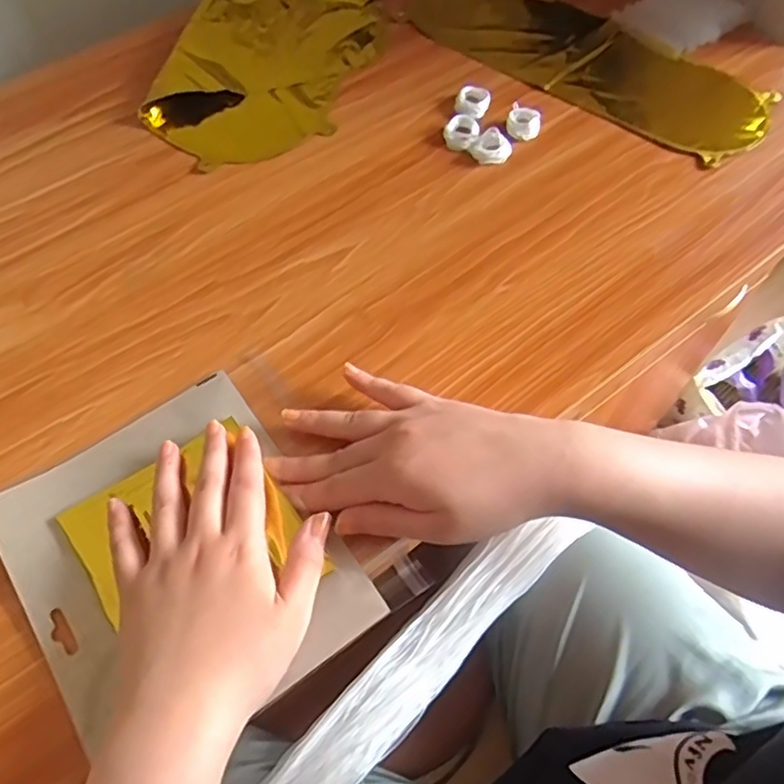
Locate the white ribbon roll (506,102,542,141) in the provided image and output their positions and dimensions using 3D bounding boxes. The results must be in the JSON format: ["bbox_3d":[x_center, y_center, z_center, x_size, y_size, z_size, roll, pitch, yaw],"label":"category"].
[{"bbox_3d":[0.110,-0.224,0.538,0.028,0.016,0.030,0,62,0],"label":"white ribbon roll"}]

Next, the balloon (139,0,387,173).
[{"bbox_3d":[-0.111,-0.314,0.590,0.169,0.016,0.275,12,62,6],"label":"balloon"}]

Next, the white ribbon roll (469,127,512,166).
[{"bbox_3d":[0.081,-0.200,0.524,0.028,0.014,0.030,0,62,0],"label":"white ribbon roll"}]

